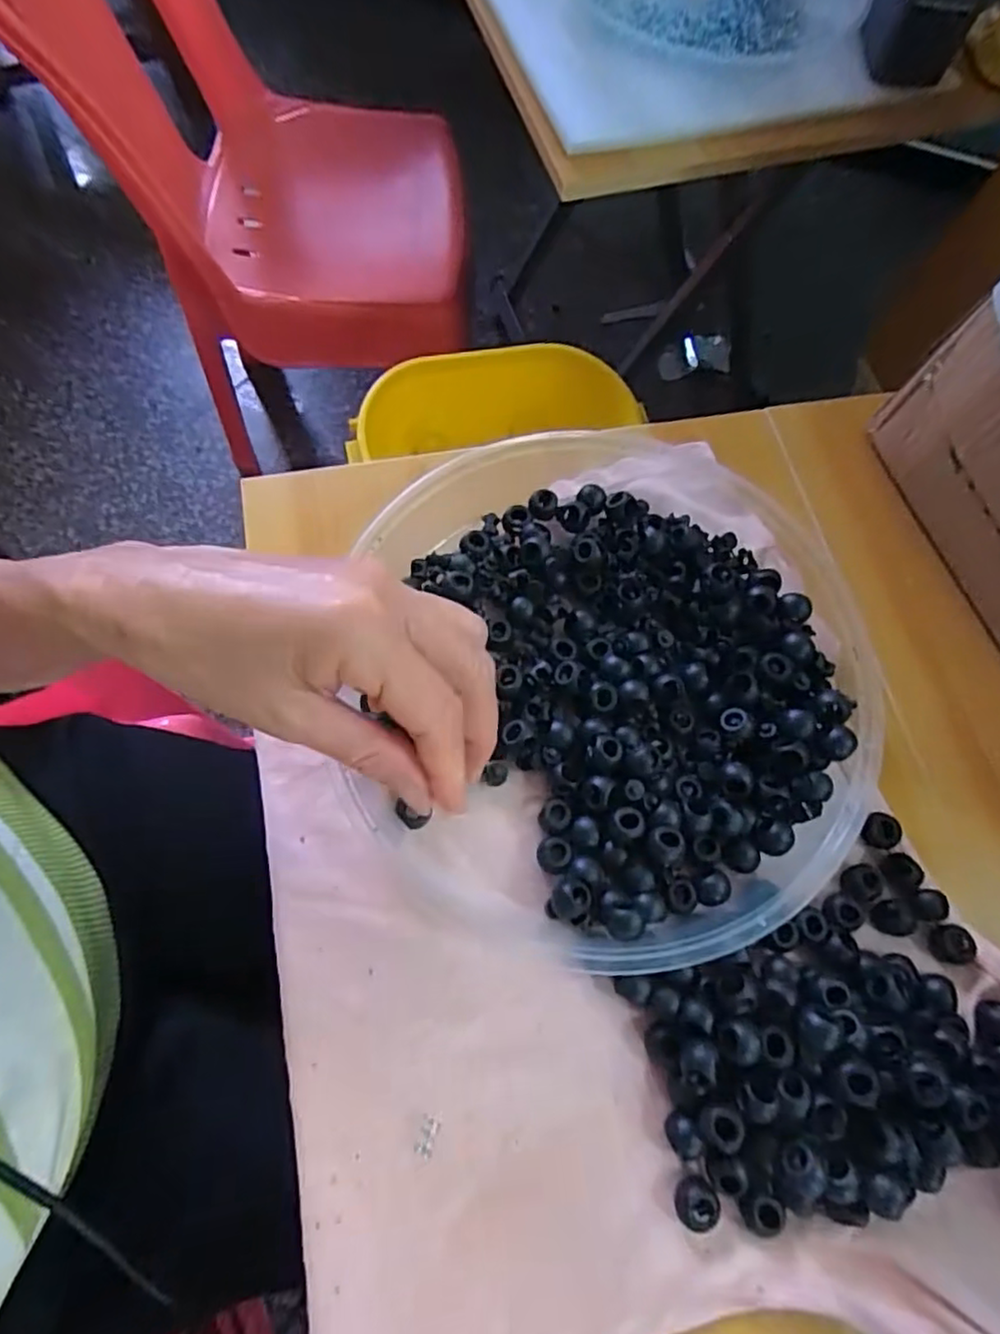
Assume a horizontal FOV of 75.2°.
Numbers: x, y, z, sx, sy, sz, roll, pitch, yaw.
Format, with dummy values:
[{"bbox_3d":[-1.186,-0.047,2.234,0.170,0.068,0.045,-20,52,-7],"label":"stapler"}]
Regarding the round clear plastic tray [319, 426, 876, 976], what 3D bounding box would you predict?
[{"bbox_3d":[0.051,-0.002,0.295,0.214,0.031,0.248,4,71,-1],"label":"round clear plastic tray"}]

